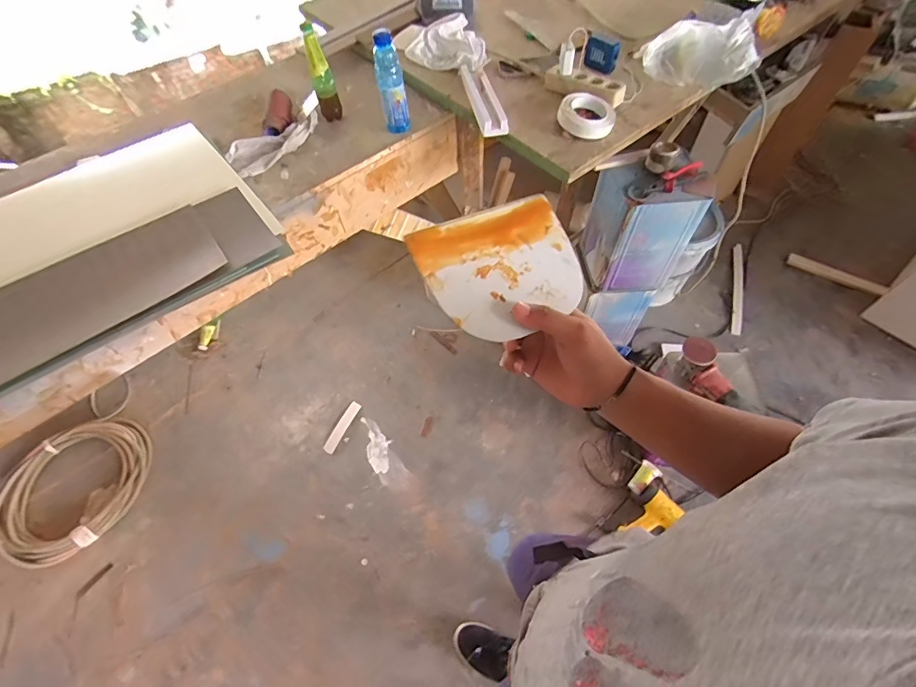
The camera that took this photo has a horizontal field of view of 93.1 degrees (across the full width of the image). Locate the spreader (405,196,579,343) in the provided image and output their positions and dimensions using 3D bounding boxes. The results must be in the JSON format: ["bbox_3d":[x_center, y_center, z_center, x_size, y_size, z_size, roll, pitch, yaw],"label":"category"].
[{"bbox_3d":[0.043,-0.068,0.383,0.144,0.007,0.113,-24,79,-20],"label":"spreader"}]

